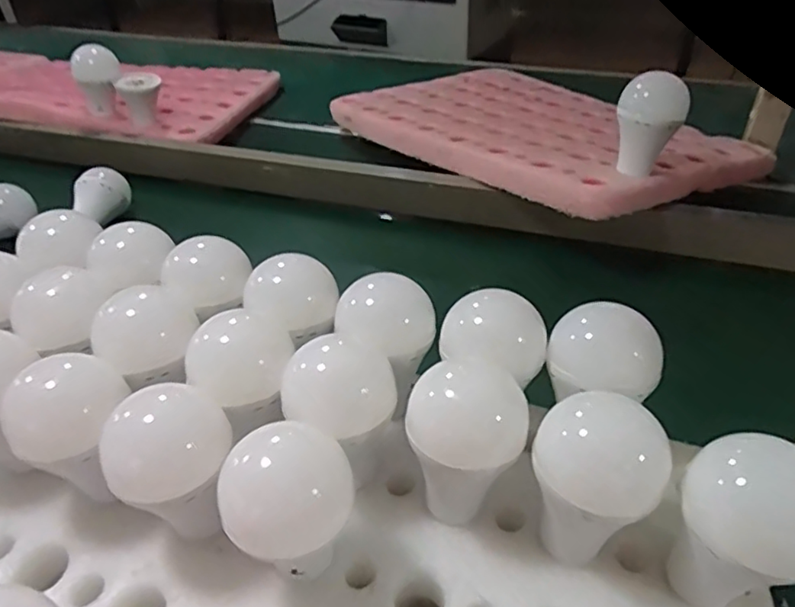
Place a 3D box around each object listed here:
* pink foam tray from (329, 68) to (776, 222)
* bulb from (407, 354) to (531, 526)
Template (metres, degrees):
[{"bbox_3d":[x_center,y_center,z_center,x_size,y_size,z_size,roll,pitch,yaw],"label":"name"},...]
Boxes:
[{"bbox_3d":[0.185,-0.257,0.868,0.389,0.048,0.561,-23,39,-31],"label":"pink foam tray"},{"bbox_3d":[0.039,0.084,0.348,0.066,0.091,0.063,8,40,13],"label":"bulb"}]

